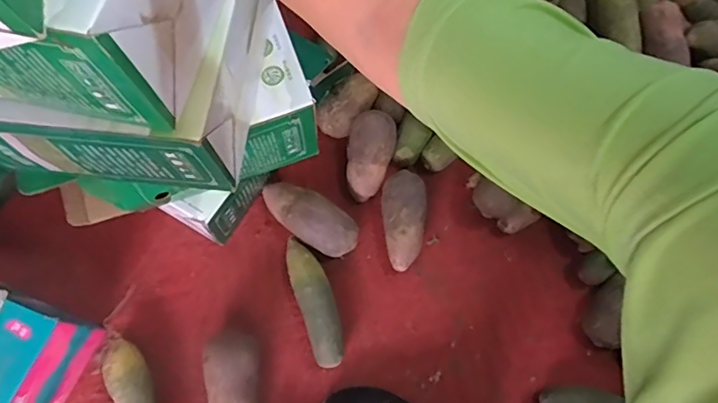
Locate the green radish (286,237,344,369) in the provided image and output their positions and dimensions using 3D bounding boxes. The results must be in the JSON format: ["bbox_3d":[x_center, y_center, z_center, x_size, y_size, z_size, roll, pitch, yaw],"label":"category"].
[{"bbox_3d":[-0.067,0.153,0.788,0.055,0.050,0.206,-19,74,-8],"label":"green radish"}]

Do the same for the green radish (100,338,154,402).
[{"bbox_3d":[-0.320,0.284,0.724,0.052,0.061,0.167,-23,74,-9],"label":"green radish"}]

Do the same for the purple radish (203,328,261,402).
[{"bbox_3d":[-0.179,0.273,0.721,0.073,0.094,0.168,-2,72,-3],"label":"purple radish"}]

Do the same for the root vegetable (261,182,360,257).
[{"bbox_3d":[-0.081,0.026,0.815,0.176,0.077,0.072,32,74,8],"label":"root vegetable"}]

